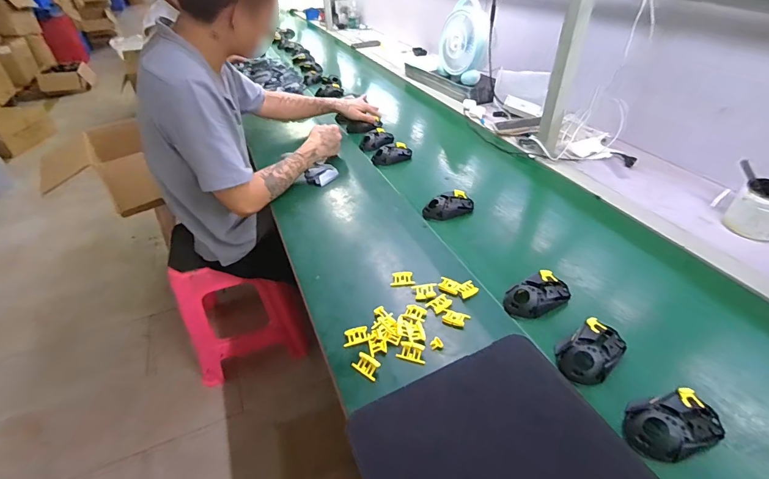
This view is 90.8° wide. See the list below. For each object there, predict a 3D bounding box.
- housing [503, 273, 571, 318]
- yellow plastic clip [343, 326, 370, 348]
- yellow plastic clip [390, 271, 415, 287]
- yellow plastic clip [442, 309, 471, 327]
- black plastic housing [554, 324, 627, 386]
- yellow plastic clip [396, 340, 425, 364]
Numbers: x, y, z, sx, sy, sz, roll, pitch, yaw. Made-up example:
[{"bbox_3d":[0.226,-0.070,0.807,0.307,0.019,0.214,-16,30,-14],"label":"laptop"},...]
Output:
[{"bbox_3d":[0.260,0.094,0.643,0.116,0.035,0.060,-18,41,-18],"label":"housing"},{"bbox_3d":[-0.045,0.155,0.611,0.041,0.008,0.026,-10,39,-8],"label":"yellow plastic clip"},{"bbox_3d":[0.033,0.073,0.702,0.040,0.013,0.028,1,70,6],"label":"yellow plastic clip"},{"bbox_3d":[0.116,0.130,0.623,0.043,0.006,0.029,14,41,21],"label":"yellow plastic clip"},{"bbox_3d":[0.301,0.162,0.556,0.107,0.034,0.071,-28,45,-28],"label":"black plastic housing"},{"bbox_3d":[0.043,0.172,0.581,0.044,0.015,0.025,13,41,19],"label":"yellow plastic clip"}]

